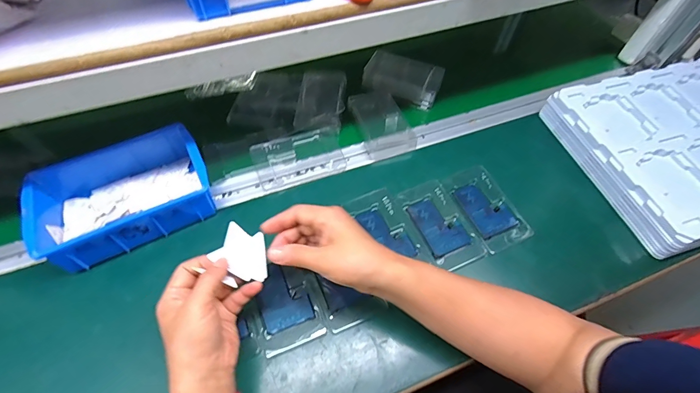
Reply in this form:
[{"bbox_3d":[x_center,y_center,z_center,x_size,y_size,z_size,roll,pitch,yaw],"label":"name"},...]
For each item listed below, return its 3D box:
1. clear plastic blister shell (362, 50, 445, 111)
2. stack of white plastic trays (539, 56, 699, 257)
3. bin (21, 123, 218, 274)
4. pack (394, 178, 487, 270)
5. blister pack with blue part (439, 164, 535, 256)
[{"bbox_3d":[0.093,-0.207,0.618,0.128,0.028,0.076,21,59,12],"label":"clear plastic blister shell"},{"bbox_3d":[0.511,-0.080,0.555,0.310,0.064,0.289,-15,58,-11],"label":"stack of white plastic trays"},{"bbox_3d":[-0.294,-0.008,0.472,0.202,0.063,0.152,-23,64,-15],"label":"bin"},{"bbox_3d":[0.123,0.037,0.488,0.074,0.004,0.128,-22,60,-15],"label":"pack"},{"bbox_3d":[0.193,0.014,0.506,0.074,0.011,0.125,-22,60,-15],"label":"blister pack with blue part"}]

